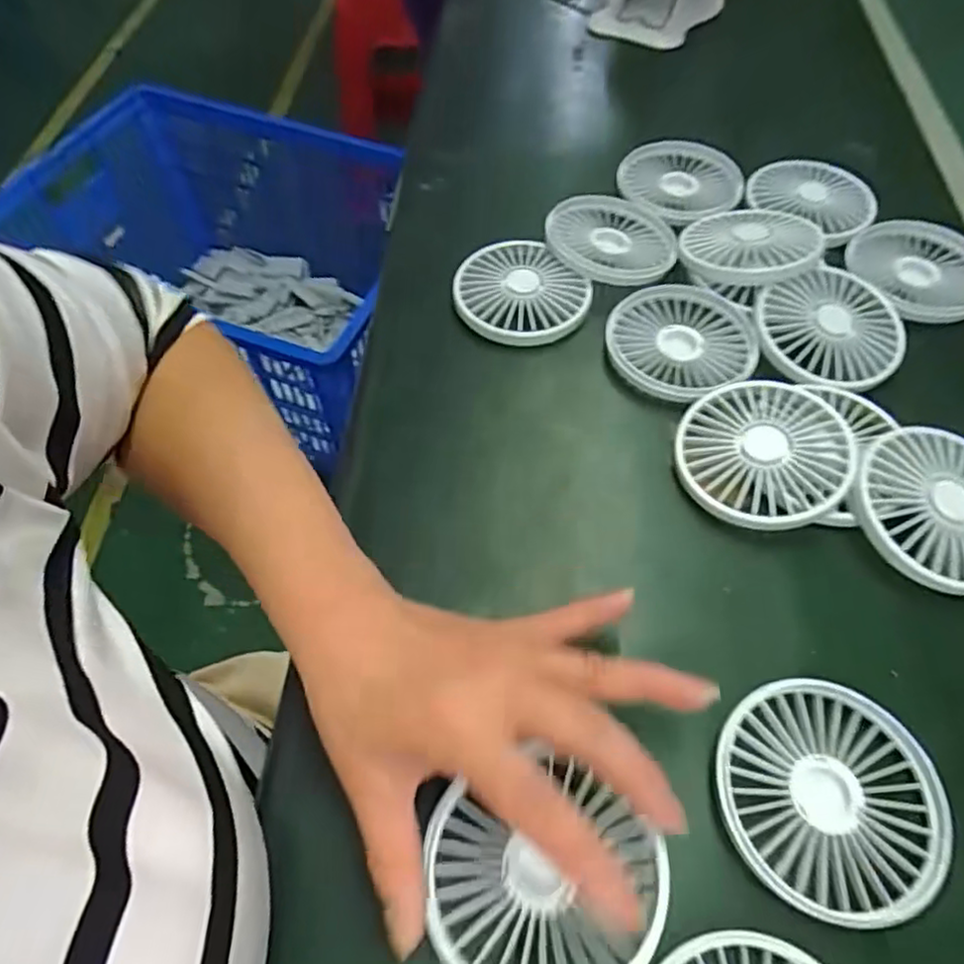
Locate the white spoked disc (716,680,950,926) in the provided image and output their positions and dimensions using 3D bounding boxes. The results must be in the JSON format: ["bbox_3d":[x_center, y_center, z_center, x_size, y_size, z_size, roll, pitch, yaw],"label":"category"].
[{"bbox_3d":[0.143,0.128,0.270,0.088,0.010,0.086,-1,57,1],"label":"white spoked disc"}]

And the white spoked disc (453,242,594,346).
[{"bbox_3d":[0.024,-0.125,0.434,0.084,0.018,0.081,-1,57,1],"label":"white spoked disc"}]

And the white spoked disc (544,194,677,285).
[{"bbox_3d":[0.092,-0.169,0.461,0.090,0.015,0.088,-1,57,1],"label":"white spoked disc"}]

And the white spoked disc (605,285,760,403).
[{"bbox_3d":[0.127,-0.091,0.414,0.089,0.013,0.096,-1,57,1],"label":"white spoked disc"}]

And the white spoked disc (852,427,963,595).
[{"bbox_3d":[0.235,0.013,0.335,0.089,0.010,0.087,2,65,-4],"label":"white spoked disc"}]

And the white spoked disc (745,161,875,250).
[{"bbox_3d":[0.247,-0.213,0.494,0.089,0.011,0.087,-1,57,1],"label":"white spoked disc"}]

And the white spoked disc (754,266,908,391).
[{"bbox_3d":[0.219,-0.095,0.409,0.091,0.021,0.081,-17,59,-10],"label":"white spoked disc"}]

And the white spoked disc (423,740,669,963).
[{"bbox_3d":[0.022,0.146,0.242,0.085,0.021,0.079,-1,57,1],"label":"white spoked disc"}]

